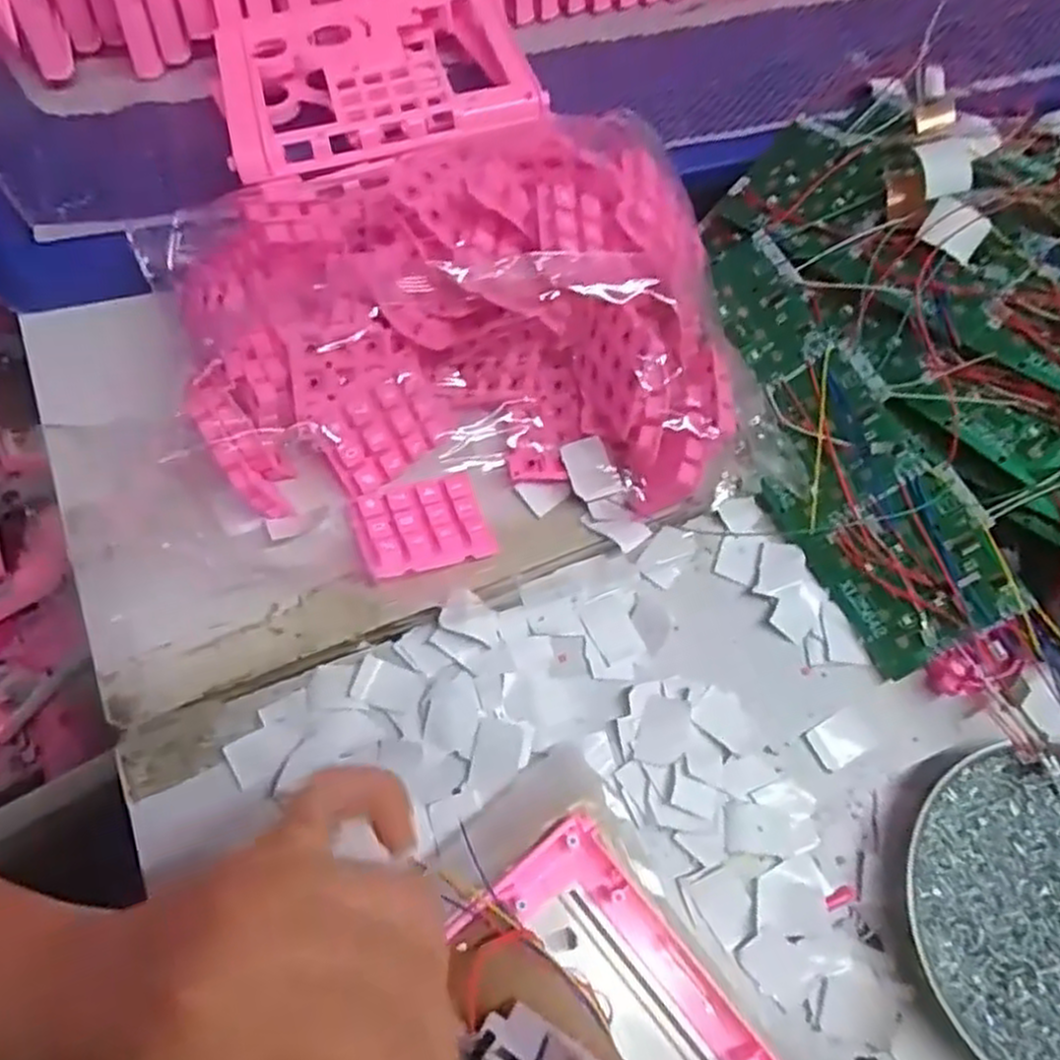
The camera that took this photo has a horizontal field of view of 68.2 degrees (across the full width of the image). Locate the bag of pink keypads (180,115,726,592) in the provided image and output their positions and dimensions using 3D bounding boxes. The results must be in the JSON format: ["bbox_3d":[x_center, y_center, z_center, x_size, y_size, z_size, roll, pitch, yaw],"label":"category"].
[{"bbox_3d":[-0.036,-0.092,0.363,0.233,0.079,0.200,-13,67,-8],"label":"bag of pink keypads"}]

